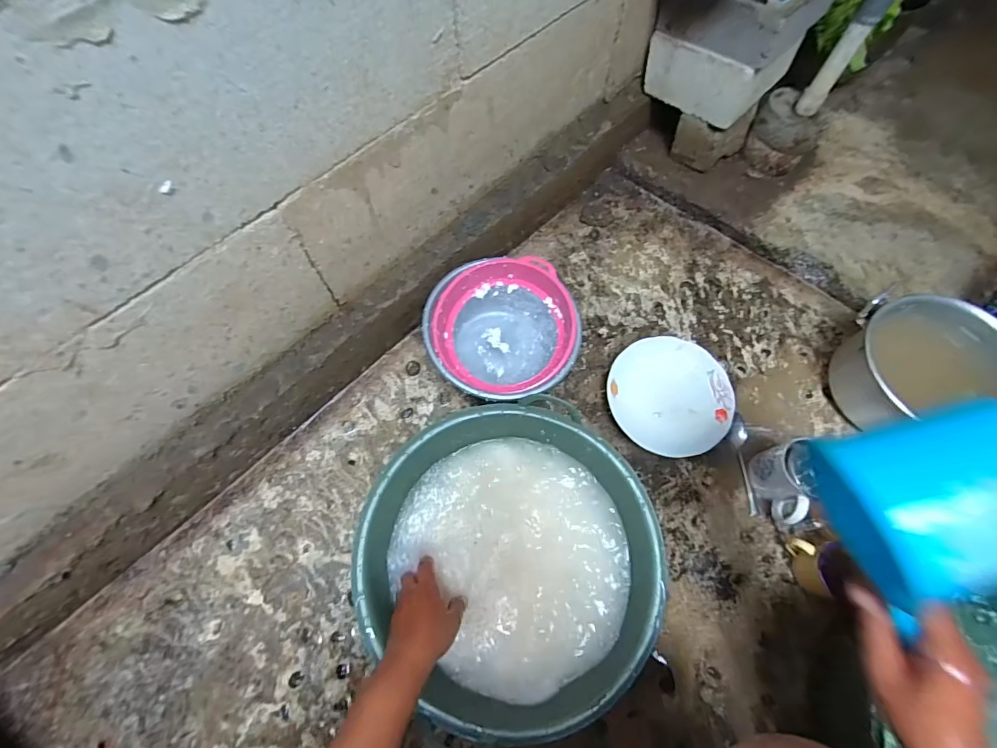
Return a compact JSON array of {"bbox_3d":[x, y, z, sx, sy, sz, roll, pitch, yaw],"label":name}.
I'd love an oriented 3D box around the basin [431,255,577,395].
[{"bbox_3d":[0.007,-0.074,0.682,0.225,0.081,0.202,2,67,1],"label":"basin"}]

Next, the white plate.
[{"bbox_3d":[0.275,0.036,0.698,0.191,0.037,0.189,0,67,0],"label":"white plate"}]

